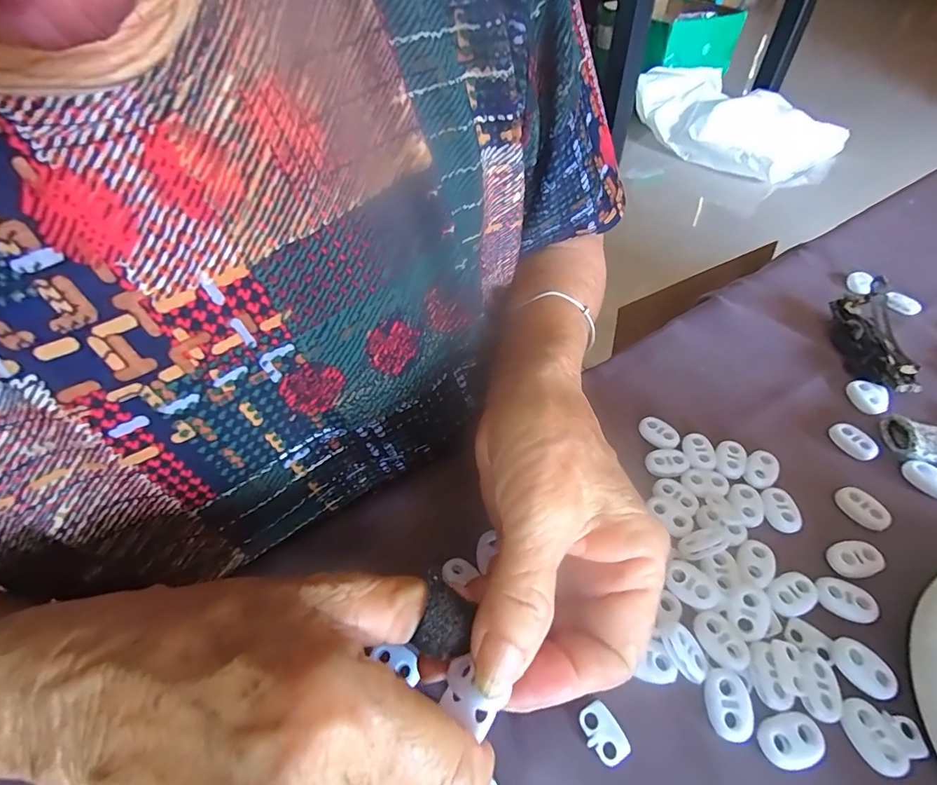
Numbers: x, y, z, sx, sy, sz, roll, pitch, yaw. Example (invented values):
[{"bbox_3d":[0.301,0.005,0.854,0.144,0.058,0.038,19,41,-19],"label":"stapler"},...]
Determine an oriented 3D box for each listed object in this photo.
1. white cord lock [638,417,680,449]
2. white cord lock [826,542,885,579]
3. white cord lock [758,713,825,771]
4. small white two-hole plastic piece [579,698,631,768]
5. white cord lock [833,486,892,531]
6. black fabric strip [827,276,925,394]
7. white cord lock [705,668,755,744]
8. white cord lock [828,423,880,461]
[{"bbox_3d":[0.106,0.023,0.249,0.016,0.004,0.022,-35,57,-23],"label":"white cord lock"},{"bbox_3d":[0.175,0.074,0.200,0.021,0.004,0.016,-11,51,-5],"label":"white cord lock"},{"bbox_3d":[0.117,0.127,0.162,0.021,0.005,0.015,-12,51,-6],"label":"white cord lock"},{"bbox_3d":[0.051,0.128,0.166,0.013,0.004,0.019,-27,54,-17],"label":"small white two-hole plastic piece"},{"bbox_3d":[0.192,0.056,0.217,0.013,0.006,0.023,-22,53,-13],"label":"white cord lock"},{"bbox_3d":[0.252,-0.036,0.278,0.026,0.025,0.082,8,52,10],"label":"black fabric strip"},{"bbox_3d":[0.098,0.117,0.167,0.014,0.005,0.022,0,51,4],"label":"white cord lock"},{"bbox_3d":[0.209,0.027,0.241,0.012,0.007,0.023,-18,52,-11],"label":"white cord lock"}]

